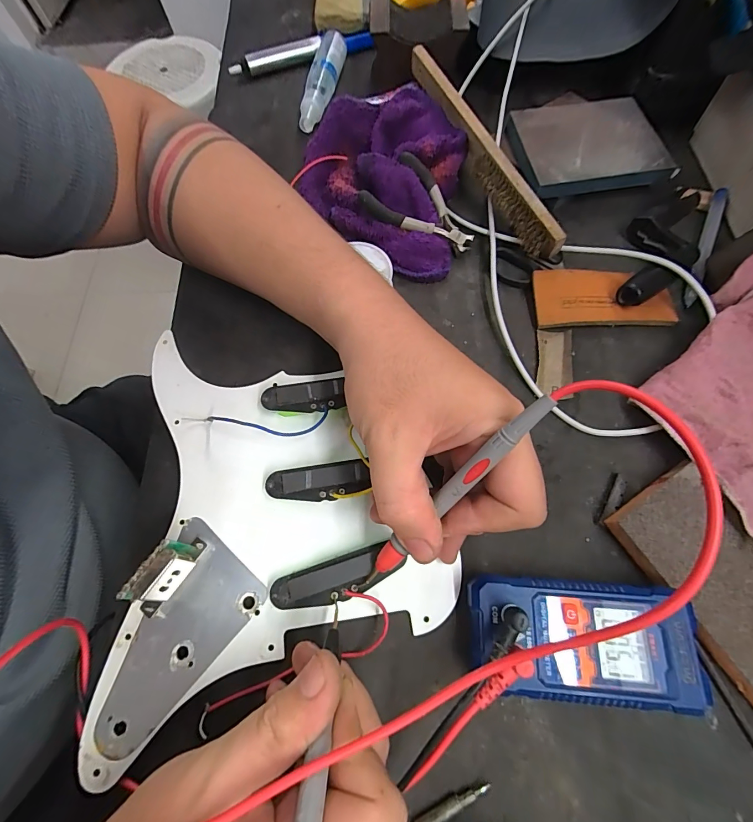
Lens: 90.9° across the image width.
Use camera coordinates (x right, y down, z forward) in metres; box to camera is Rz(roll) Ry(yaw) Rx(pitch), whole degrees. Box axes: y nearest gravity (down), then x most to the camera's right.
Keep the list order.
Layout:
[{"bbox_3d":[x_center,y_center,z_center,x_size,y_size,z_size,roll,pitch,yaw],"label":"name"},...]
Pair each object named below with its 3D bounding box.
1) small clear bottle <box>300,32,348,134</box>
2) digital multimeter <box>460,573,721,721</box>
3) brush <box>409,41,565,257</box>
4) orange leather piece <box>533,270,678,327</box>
[{"bbox_3d":[-0.058,-0.347,0.393,0.031,0.029,0.129,8,70,5],"label":"small clear bottle"},{"bbox_3d":[0.109,0.125,0.205,0.113,0.027,0.056,2,69,3],"label":"digital multimeter"},{"bbox_3d":[0.087,-0.221,0.321,0.022,0.051,0.224,-25,70,-7],"label":"brush"},{"bbox_3d":[0.177,-0.090,0.291,0.108,0.015,0.045,-1,69,2],"label":"orange leather piece"}]

